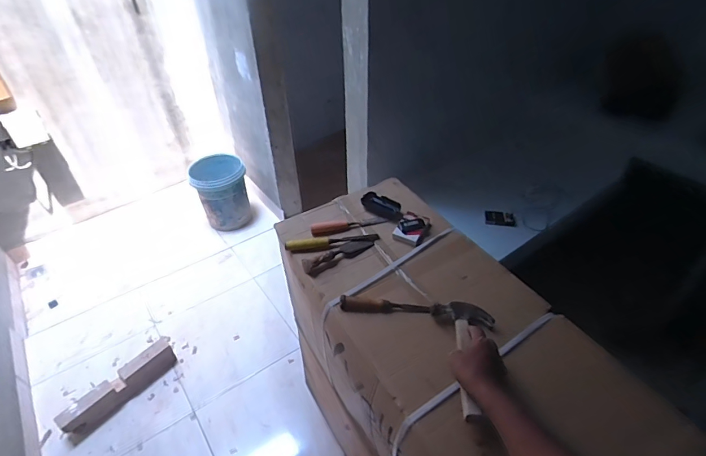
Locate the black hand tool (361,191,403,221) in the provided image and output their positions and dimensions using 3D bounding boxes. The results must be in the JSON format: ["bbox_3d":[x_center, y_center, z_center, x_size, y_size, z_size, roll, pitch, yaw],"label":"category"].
[{"bbox_3d":[0.081,-0.059,1.105,0.123,0.034,0.054,24,47,25],"label":"black hand tool"}]

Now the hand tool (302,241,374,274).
[{"bbox_3d":[-0.033,0.060,0.978,0.189,0.025,0.044,-26,47,-26],"label":"hand tool"}]

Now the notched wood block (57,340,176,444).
[{"bbox_3d":[-0.897,0.624,1.571,0.089,0.115,0.442,26,47,27],"label":"notched wood block"}]

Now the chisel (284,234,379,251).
[{"bbox_3d":[-0.050,0.028,1.005,0.236,0.028,0.034,-9,42,-10],"label":"chisel"}]

